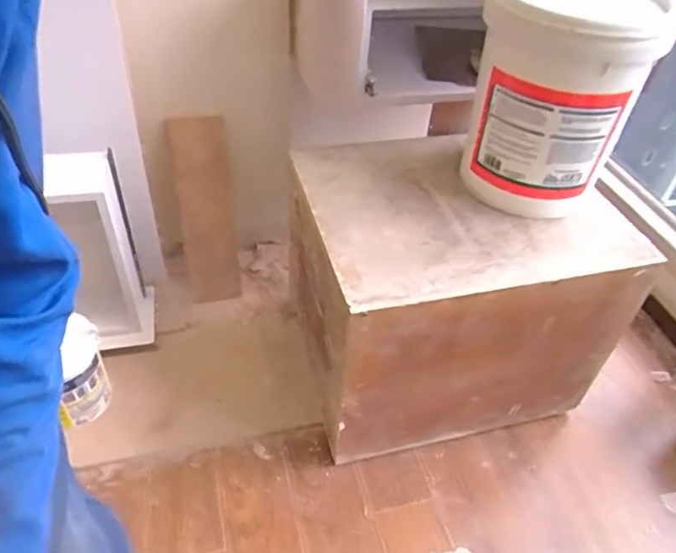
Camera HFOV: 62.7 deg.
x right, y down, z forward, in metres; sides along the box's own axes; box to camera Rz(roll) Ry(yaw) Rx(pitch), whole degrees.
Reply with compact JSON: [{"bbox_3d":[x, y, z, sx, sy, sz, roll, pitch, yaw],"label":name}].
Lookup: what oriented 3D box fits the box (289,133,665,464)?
[{"bbox_3d":[0.236,0.019,1.271,0.618,0.466,0.520,-8,45,-13],"label":"box"}]

